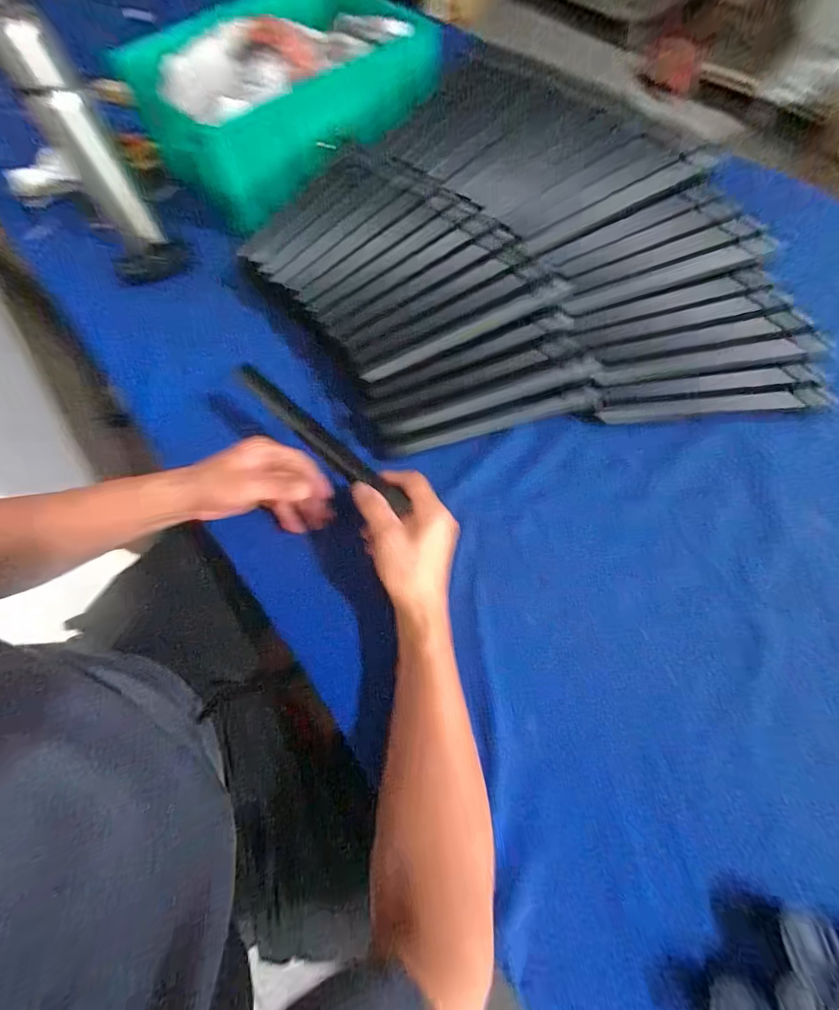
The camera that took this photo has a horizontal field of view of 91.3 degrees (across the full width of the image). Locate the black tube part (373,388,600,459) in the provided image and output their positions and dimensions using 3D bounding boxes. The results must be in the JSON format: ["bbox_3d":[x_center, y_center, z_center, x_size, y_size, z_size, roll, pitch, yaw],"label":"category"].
[{"bbox_3d":[0.079,-0.094,0.472,0.262,0.017,0.023,-14,66,-3],"label":"black tube part"}]

